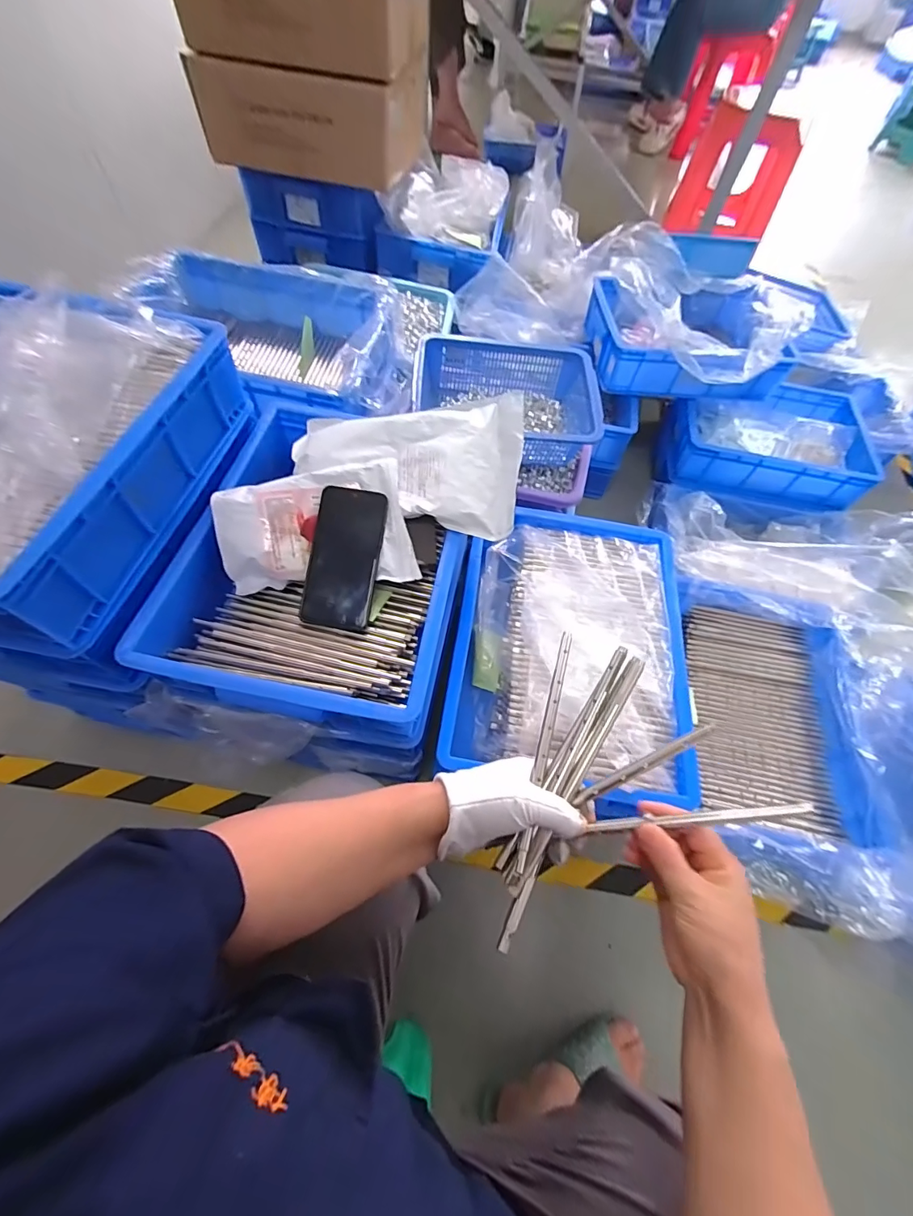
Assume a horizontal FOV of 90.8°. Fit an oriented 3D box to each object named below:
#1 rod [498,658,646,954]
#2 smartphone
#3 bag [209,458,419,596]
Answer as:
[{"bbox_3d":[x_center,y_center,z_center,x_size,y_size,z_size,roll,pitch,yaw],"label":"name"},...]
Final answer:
[{"bbox_3d":[0.091,0.144,0.349,0.014,0.009,0.237,28,79,11],"label":"rod"},{"bbox_3d":[-0.128,-0.059,0.516,0.075,0.008,0.163,10,79,-10],"label":"smartphone"},{"bbox_3d":[-0.162,-0.088,0.521,0.210,0.035,0.143,-10,85,-10],"label":"bag"}]

